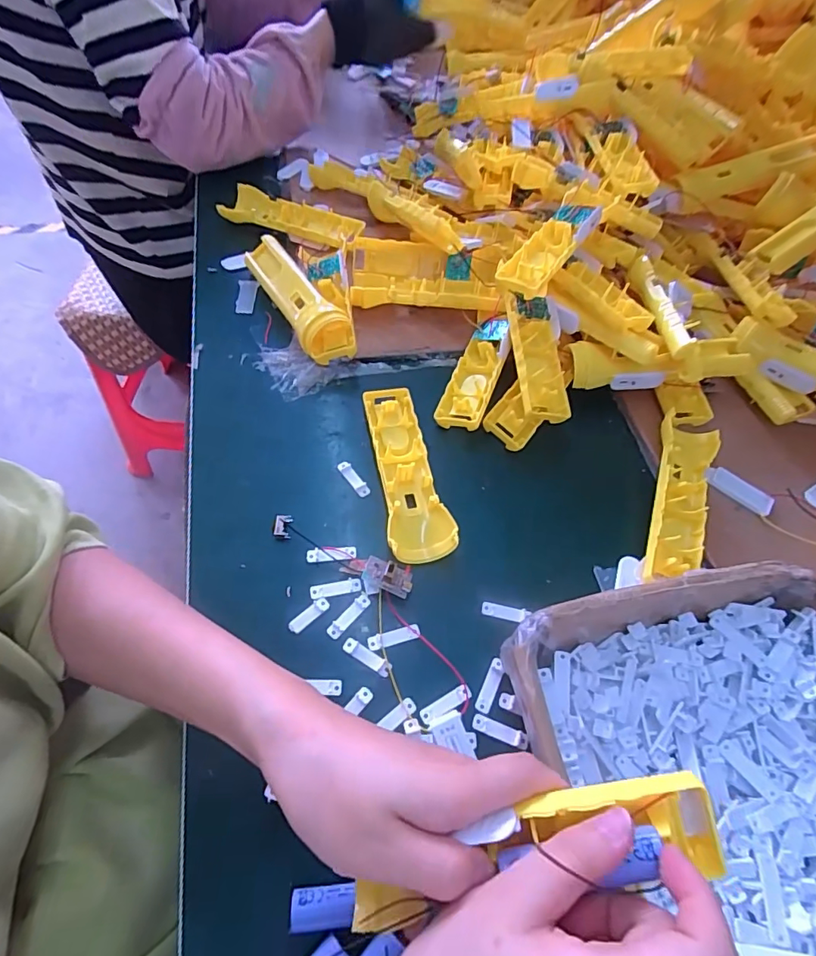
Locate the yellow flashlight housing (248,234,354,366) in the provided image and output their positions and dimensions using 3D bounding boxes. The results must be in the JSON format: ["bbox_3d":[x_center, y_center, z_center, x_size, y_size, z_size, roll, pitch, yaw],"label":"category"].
[{"bbox_3d":[-0.106,-0.181,0.494,0.055,0.042,0.183,-26,63,-17],"label":"yellow flashlight housing"}]

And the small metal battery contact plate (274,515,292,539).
[{"bbox_3d":[-0.098,0.037,0.387,0.012,0.007,0.019,0,62,1],"label":"small metal battery contact plate"}]

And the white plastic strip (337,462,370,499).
[{"bbox_3d":[-0.045,0.000,0.417,0.012,0.004,0.038,-31,66,-21],"label":"white plastic strip"}]

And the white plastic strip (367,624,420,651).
[{"bbox_3d":[-0.010,0.112,0.350,0.037,0.004,0.010,-10,60,-11],"label":"white plastic strip"}]

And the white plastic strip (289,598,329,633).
[{"bbox_3d":[-0.071,0.098,0.354,0.032,0.004,0.009,-35,67,-23],"label":"white plastic strip"}]

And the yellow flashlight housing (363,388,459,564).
[{"bbox_3d":[-0.004,-0.009,0.409,0.048,0.022,0.160,-10,60,-11],"label":"yellow flashlight housing"}]

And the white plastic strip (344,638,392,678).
[{"bbox_3d":[-0.028,0.123,0.343,0.036,0.004,0.010,30,61,13],"label":"white plastic strip"}]

